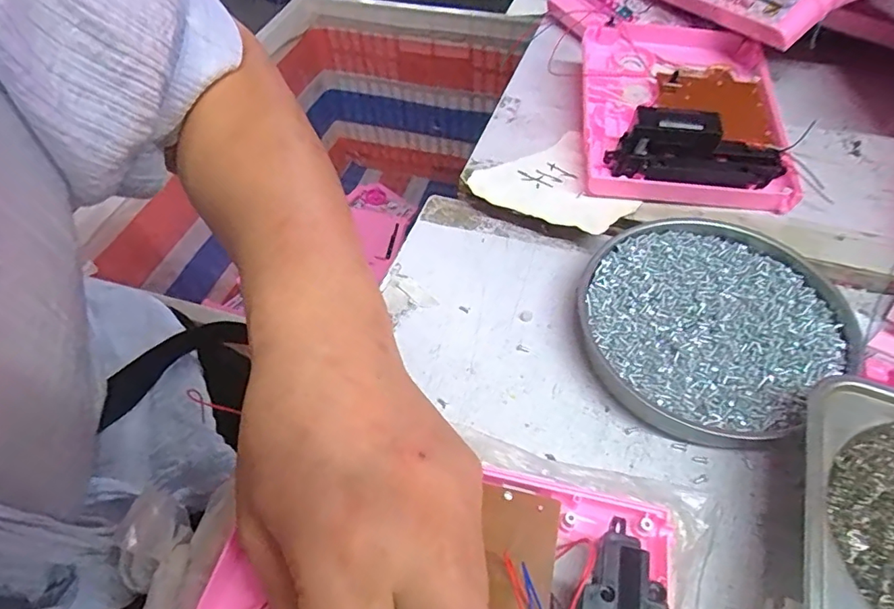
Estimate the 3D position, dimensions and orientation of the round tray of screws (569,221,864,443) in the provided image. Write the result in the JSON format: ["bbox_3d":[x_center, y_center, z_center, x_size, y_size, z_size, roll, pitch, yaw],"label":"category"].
[{"bbox_3d":[0.140,0.009,0.289,0.131,0.023,0.124,-1,53,2],"label":"round tray of screws"}]

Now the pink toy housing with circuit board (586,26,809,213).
[{"bbox_3d":[0.163,-0.143,0.363,0.133,0.044,0.162,4,54,6],"label":"pink toy housing with circuit board"}]

